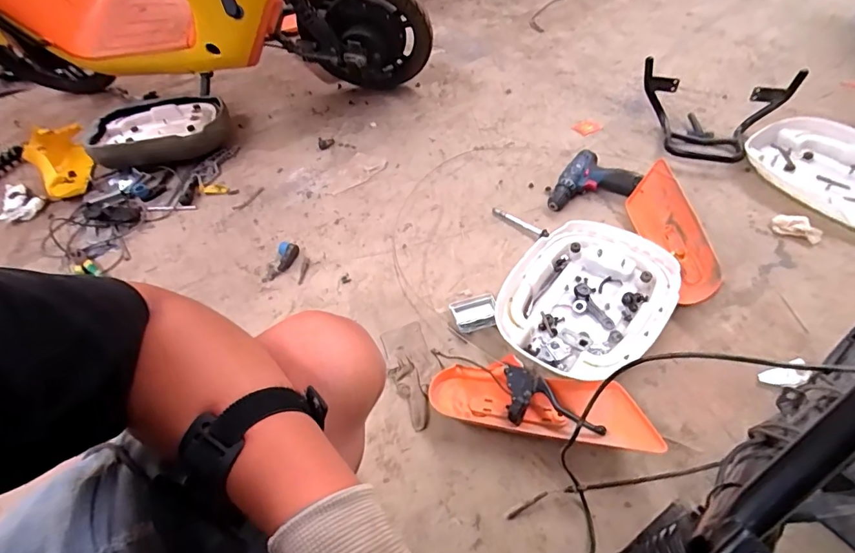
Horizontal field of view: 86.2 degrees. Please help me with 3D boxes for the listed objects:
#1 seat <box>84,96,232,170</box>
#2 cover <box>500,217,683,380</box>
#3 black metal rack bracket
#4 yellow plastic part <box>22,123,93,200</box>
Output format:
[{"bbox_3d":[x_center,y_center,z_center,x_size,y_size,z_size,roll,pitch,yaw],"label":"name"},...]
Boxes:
[{"bbox_3d":[-0.789,-0.422,1.359,0.397,0.107,0.285,-9,49,-2],"label":"seat"},{"bbox_3d":[0.307,0.037,0.886,0.276,0.044,0.374,31,59,29],"label":"cover"},{"bbox_3d":[0.720,-0.423,1.175,0.355,0.152,0.258,18,53,21],"label":"black metal rack bracket"},{"bbox_3d":[-1.030,-0.339,1.287,0.115,0.130,0.266,-25,51,-15],"label":"yellow plastic part"}]

